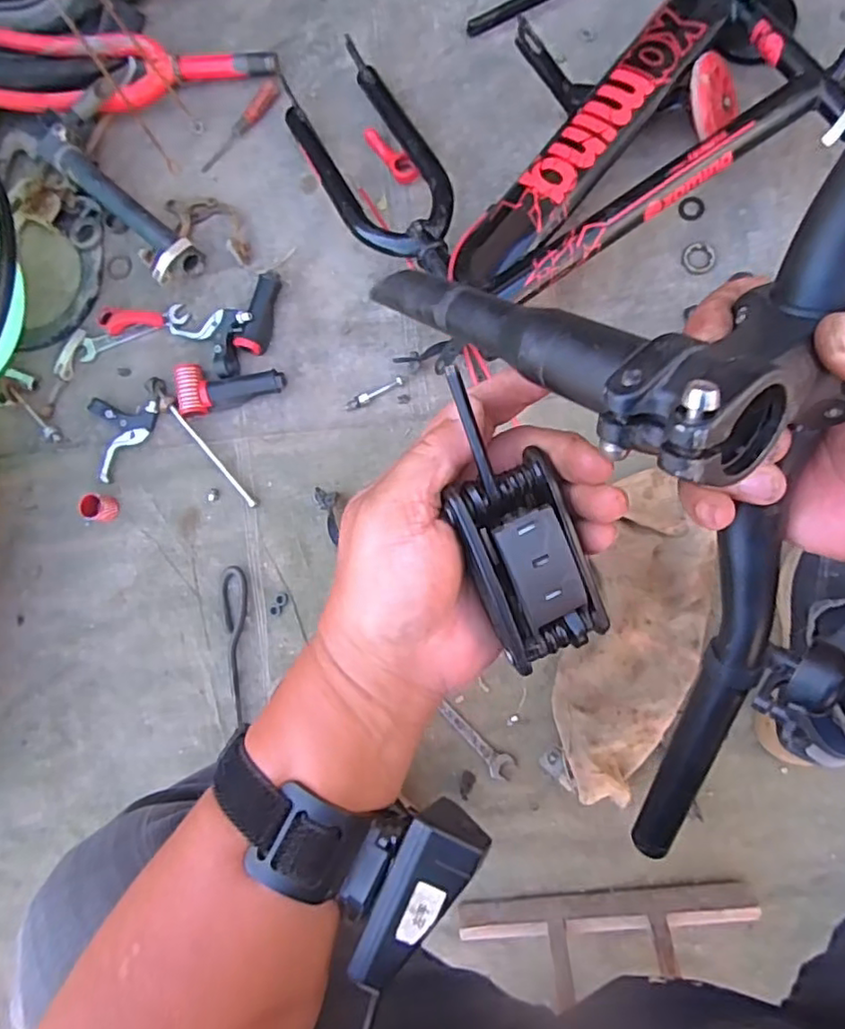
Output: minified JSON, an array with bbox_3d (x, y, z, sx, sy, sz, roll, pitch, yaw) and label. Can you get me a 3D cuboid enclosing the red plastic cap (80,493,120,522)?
[{"bbox_3d":[-0.410,-0.008,0.785,0.036,0.028,0.032,8,87,6],"label":"red plastic cap"}]

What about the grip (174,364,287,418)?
[{"bbox_3d":[-0.242,-0.164,0.778,0.133,0.032,0.061,-10,85,5],"label":"grip"}]

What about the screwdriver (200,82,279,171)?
[{"bbox_3d":[-0.238,-0.503,0.801,0.140,0.019,0.024,-41,83,2],"label":"screwdriver"}]

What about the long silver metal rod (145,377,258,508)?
[{"bbox_3d":[-0.282,-0.090,0.786,0.021,0.017,0.211,-39,84,2],"label":"long silver metal rod"}]

